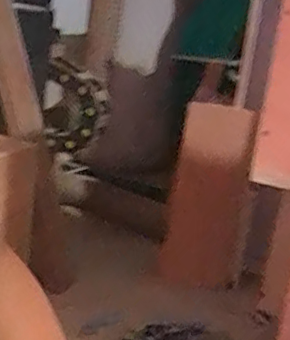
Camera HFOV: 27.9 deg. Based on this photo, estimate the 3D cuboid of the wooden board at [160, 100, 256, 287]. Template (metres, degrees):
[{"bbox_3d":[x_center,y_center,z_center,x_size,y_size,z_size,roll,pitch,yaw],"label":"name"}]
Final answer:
[{"bbox_3d":[0.174,0.081,1.636,0.262,0.510,0.027,17,11,40],"label":"wooden board"}]

